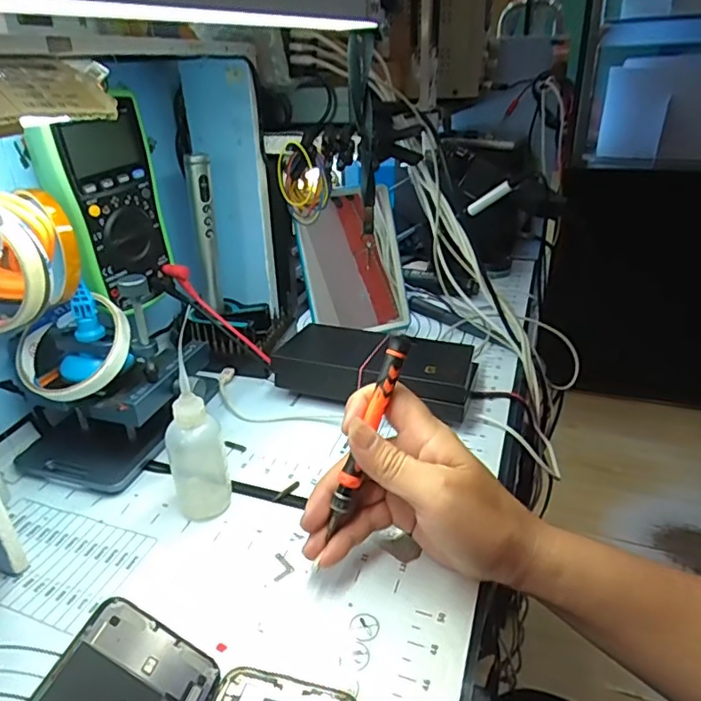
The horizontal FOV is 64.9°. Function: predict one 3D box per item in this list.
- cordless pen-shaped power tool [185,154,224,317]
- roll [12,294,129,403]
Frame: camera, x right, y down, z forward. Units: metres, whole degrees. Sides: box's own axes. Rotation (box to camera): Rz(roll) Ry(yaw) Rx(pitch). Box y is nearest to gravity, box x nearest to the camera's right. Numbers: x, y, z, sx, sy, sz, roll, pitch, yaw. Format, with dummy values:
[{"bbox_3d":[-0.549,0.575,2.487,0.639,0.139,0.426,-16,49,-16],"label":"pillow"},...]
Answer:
[{"bbox_3d":[-0.144,-0.116,0.554,0.020,0.153,0.017,-7,28,-10],"label":"cordless pen-shaped power tool"},{"bbox_3d":[-0.205,-0.003,0.405,0.085,0.020,0.079,-3,73,10],"label":"roll"}]

